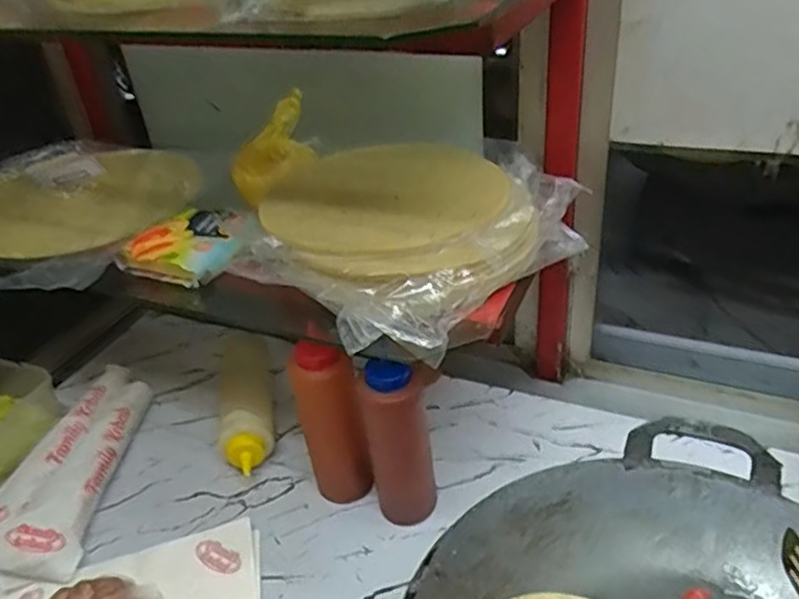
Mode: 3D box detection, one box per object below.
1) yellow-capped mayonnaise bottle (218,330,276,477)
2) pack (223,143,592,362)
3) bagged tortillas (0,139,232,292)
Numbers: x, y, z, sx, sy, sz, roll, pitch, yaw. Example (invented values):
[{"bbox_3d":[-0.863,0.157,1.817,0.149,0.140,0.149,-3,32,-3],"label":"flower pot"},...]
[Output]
[{"bbox_3d":[-0.188,0.113,0.812,0.058,0.055,0.261,-8,35,-8],"label":"yellow-capped mayonnaise bottle"},{"bbox_3d":[0.003,-0.071,0.574,0.243,0.055,0.250,26,44,35],"label":"pack"},{"bbox_3d":[-0.370,-0.111,0.730,0.309,0.045,0.308,-2,35,1],"label":"bagged tortillas"}]

